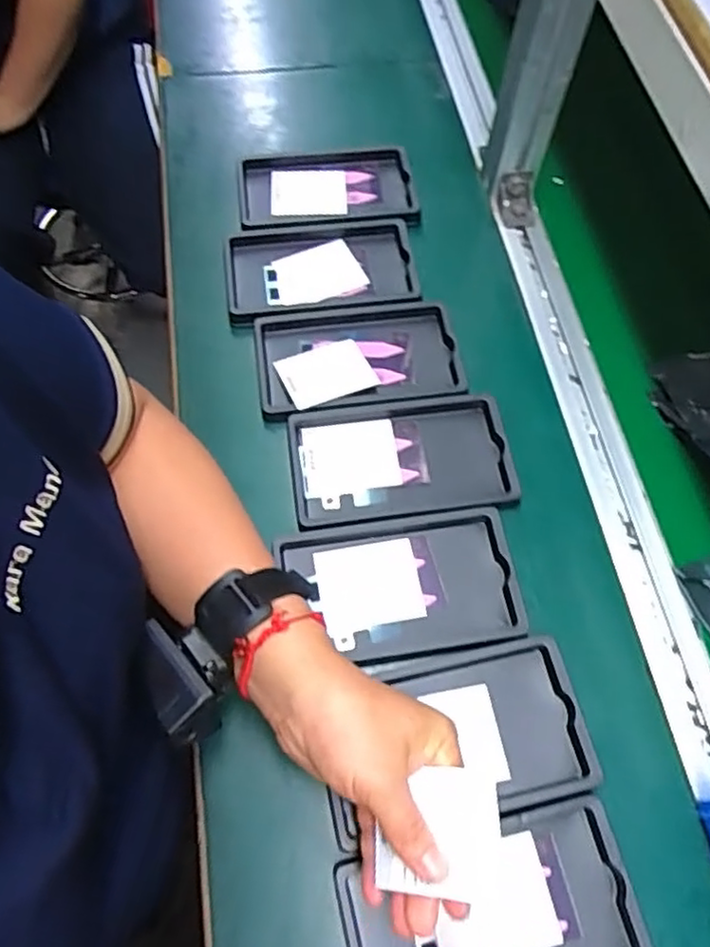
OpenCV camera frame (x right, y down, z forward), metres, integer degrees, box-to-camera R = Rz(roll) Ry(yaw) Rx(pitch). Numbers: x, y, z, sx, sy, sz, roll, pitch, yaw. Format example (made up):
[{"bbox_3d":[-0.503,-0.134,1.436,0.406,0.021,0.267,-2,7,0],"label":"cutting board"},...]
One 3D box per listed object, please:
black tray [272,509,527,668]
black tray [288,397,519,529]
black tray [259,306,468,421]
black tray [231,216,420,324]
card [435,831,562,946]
[{"bbox_3d":[0.031,0.077,0.457,0.152,0.015,0.094,-7,65,-7],"label":"black tray"},{"bbox_3d":[0.033,-0.009,0.504,0.157,0.021,0.094,-5,65,-6],"label":"black tray"},{"bbox_3d":[0.001,-0.095,0.542,0.156,0.014,0.099,-7,65,-7],"label":"black tray"},{"bbox_3d":[-0.030,-0.174,0.582,0.157,0.015,0.096,-7,65,-7],"label":"black tray"},{"bbox_3d":[0.077,0.245,0.387,0.068,0.004,0.058,-11,68,-6],"label":"card"}]

